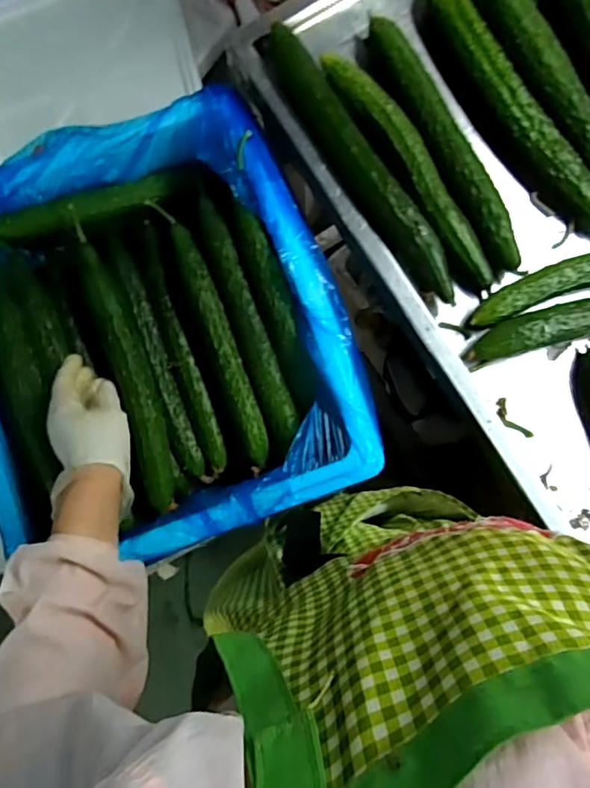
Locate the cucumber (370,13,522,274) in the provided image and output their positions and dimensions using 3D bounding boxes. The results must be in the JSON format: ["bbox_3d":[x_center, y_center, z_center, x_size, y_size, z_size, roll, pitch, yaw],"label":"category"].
[{"bbox_3d":[0.144,-0.244,0.514,0.042,0.043,0.277,-25,85,-1],"label":"cucumber"}]

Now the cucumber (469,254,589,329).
[{"bbox_3d":[0.289,-0.112,0.501,0.245,0.031,0.040,-13,85,0],"label":"cucumber"}]

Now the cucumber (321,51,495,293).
[{"bbox_3d":[0.114,-0.215,0.511,0.036,0.036,0.261,-33,85,-2],"label":"cucumber"}]

